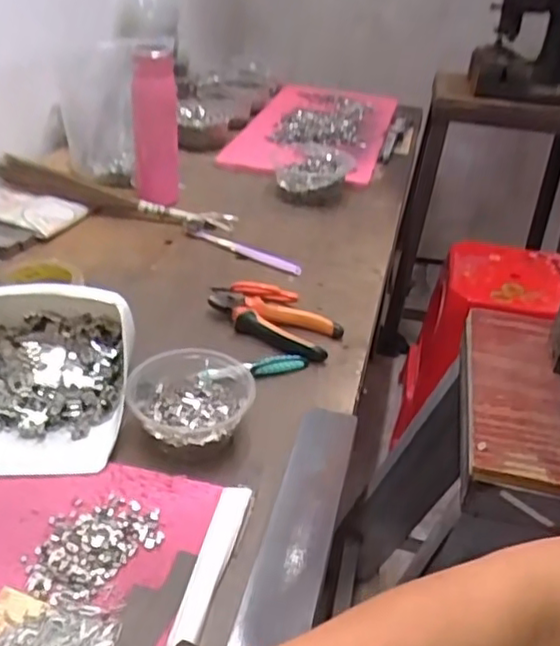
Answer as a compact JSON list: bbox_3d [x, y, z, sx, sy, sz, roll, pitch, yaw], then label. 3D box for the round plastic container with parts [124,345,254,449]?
[{"bbox_3d":[-0.078,0.072,0.567,0.105,0.046,0.105,4,34,-3],"label":"round plastic container with parts"}]

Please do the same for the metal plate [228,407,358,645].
[{"bbox_3d":[0.019,0.146,0.502,0.050,0.009,0.239,12,34,9],"label":"metal plate"}]

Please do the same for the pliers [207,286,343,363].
[{"bbox_3d":[-0.015,-0.003,0.707,0.158,0.025,0.077,19,36,19],"label":"pliers"}]

